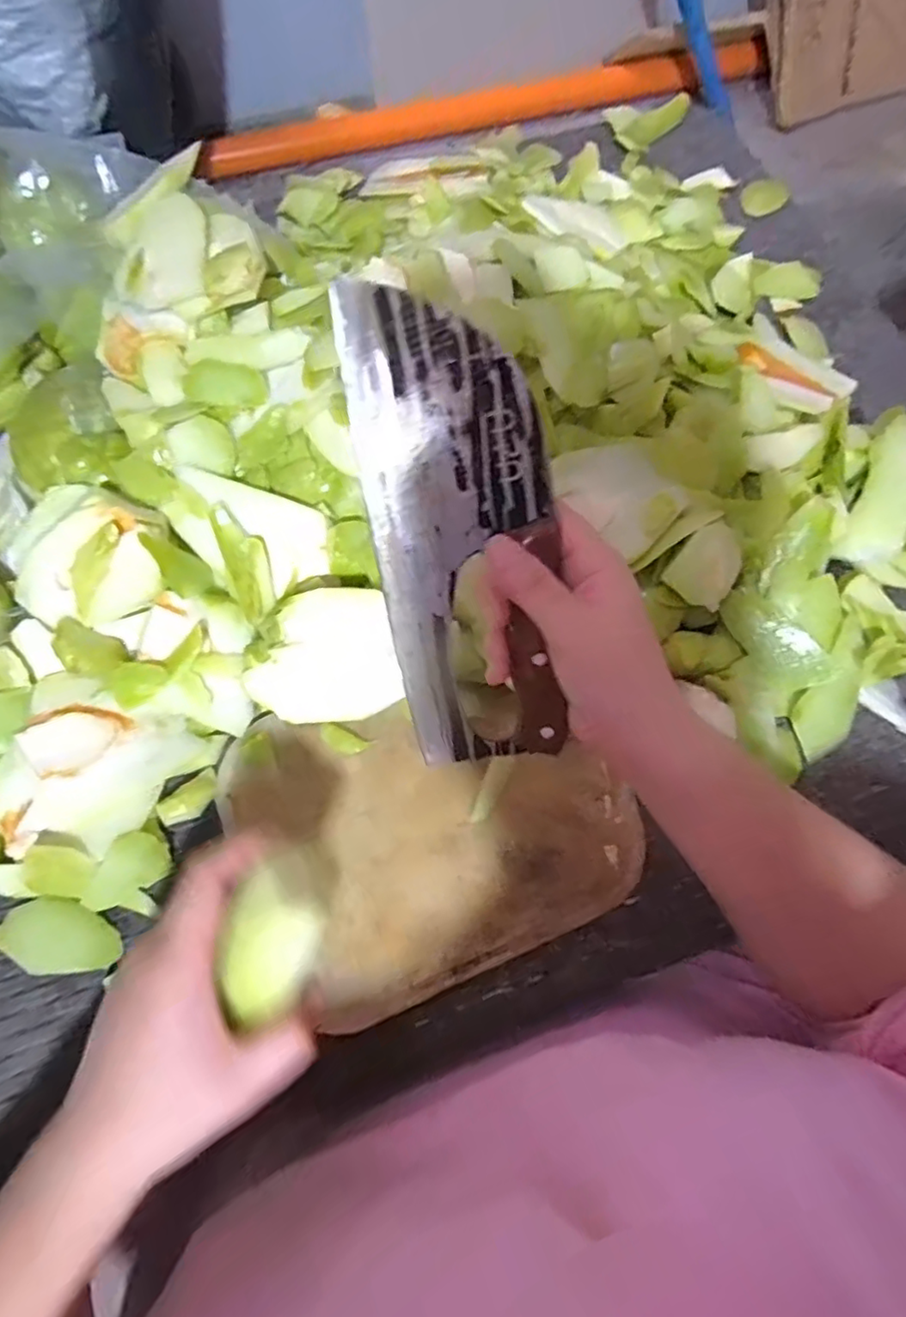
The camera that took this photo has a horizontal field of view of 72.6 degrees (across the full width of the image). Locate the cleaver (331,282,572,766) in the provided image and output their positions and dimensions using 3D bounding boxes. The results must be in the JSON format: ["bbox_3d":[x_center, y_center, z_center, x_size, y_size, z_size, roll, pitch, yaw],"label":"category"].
[{"bbox_3d":[0.007,-0.046,0.289,0.080,0.224,0.029,-13,26,-6],"label":"cleaver"}]

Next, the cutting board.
[{"bbox_3d":[-0.012,0.096,0.377,0.223,0.017,0.177,-21,70,-8],"label":"cutting board"}]

